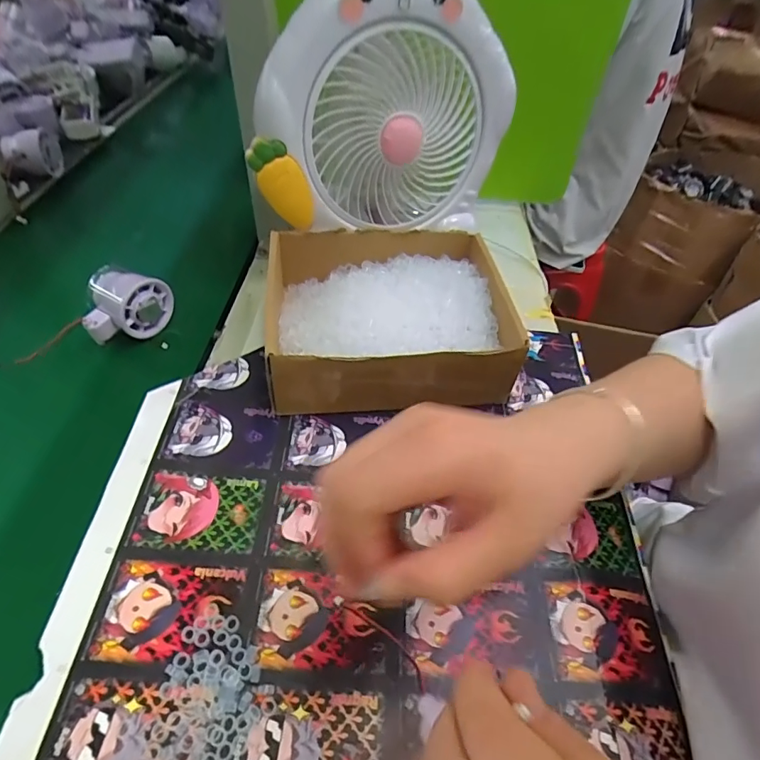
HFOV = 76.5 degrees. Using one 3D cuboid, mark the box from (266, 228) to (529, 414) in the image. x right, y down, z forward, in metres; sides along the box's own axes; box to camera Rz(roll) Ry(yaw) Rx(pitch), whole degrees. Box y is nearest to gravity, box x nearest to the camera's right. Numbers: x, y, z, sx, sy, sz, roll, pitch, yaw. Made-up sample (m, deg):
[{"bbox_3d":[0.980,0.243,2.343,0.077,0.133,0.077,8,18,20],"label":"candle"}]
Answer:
[{"bbox_3d":[0.004,-0.056,0.444,0.215,0.073,0.179,-2,48,-8],"label":"box"}]

